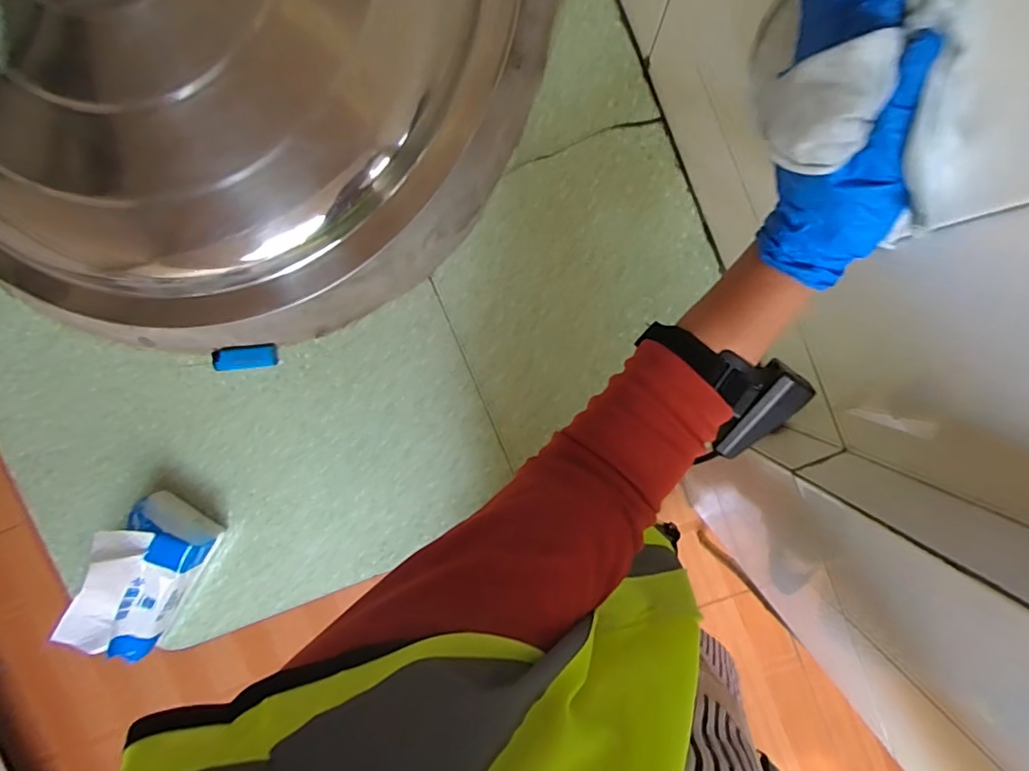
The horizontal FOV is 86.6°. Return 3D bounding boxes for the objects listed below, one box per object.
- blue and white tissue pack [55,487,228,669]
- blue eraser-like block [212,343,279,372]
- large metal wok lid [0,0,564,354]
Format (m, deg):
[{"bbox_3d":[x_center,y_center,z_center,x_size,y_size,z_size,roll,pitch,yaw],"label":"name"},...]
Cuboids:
[{"bbox_3d":[-0.440,0.231,0.639,0.096,0.096,0.177,30,98,1],"label":"blue and white tissue pack"},{"bbox_3d":[-0.315,-0.033,0.639,0.076,0.007,0.028,-4,96,5],"label":"blue eraser-like block"},{"bbox_3d":[-0.334,-0.468,0.560,0.743,0.176,0.845,-4,95,5],"label":"large metal wok lid"}]

